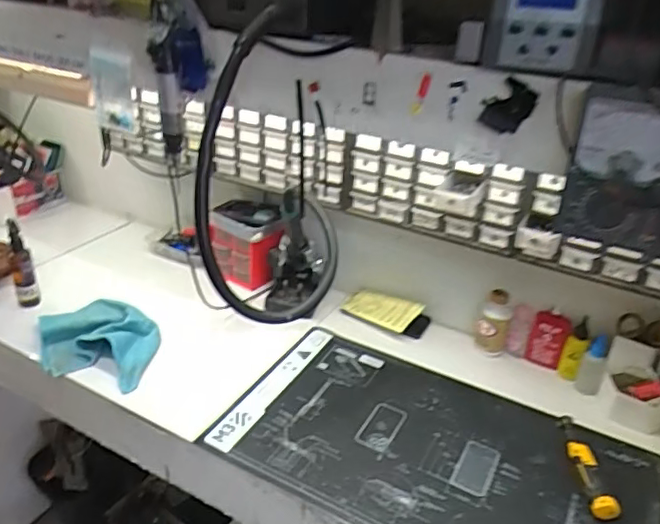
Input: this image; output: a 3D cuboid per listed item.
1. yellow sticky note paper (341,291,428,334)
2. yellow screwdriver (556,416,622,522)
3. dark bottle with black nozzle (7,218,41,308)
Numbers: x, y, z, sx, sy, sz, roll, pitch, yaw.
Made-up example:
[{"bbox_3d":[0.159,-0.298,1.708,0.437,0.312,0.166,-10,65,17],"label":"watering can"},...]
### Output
[{"bbox_3d":[0.096,0.088,1.092,0.136,0.012,0.074,20,52,35],"label":"yellow sticky note paper"},{"bbox_3d":[0.348,0.276,0.802,0.035,0.023,0.167,2,29,-2],"label":"yellow screwdriver"},{"bbox_3d":[-0.529,0.002,0.993,0.036,0.157,0.029,-14,34,-28],"label":"dark bottle with black nozzle"}]

